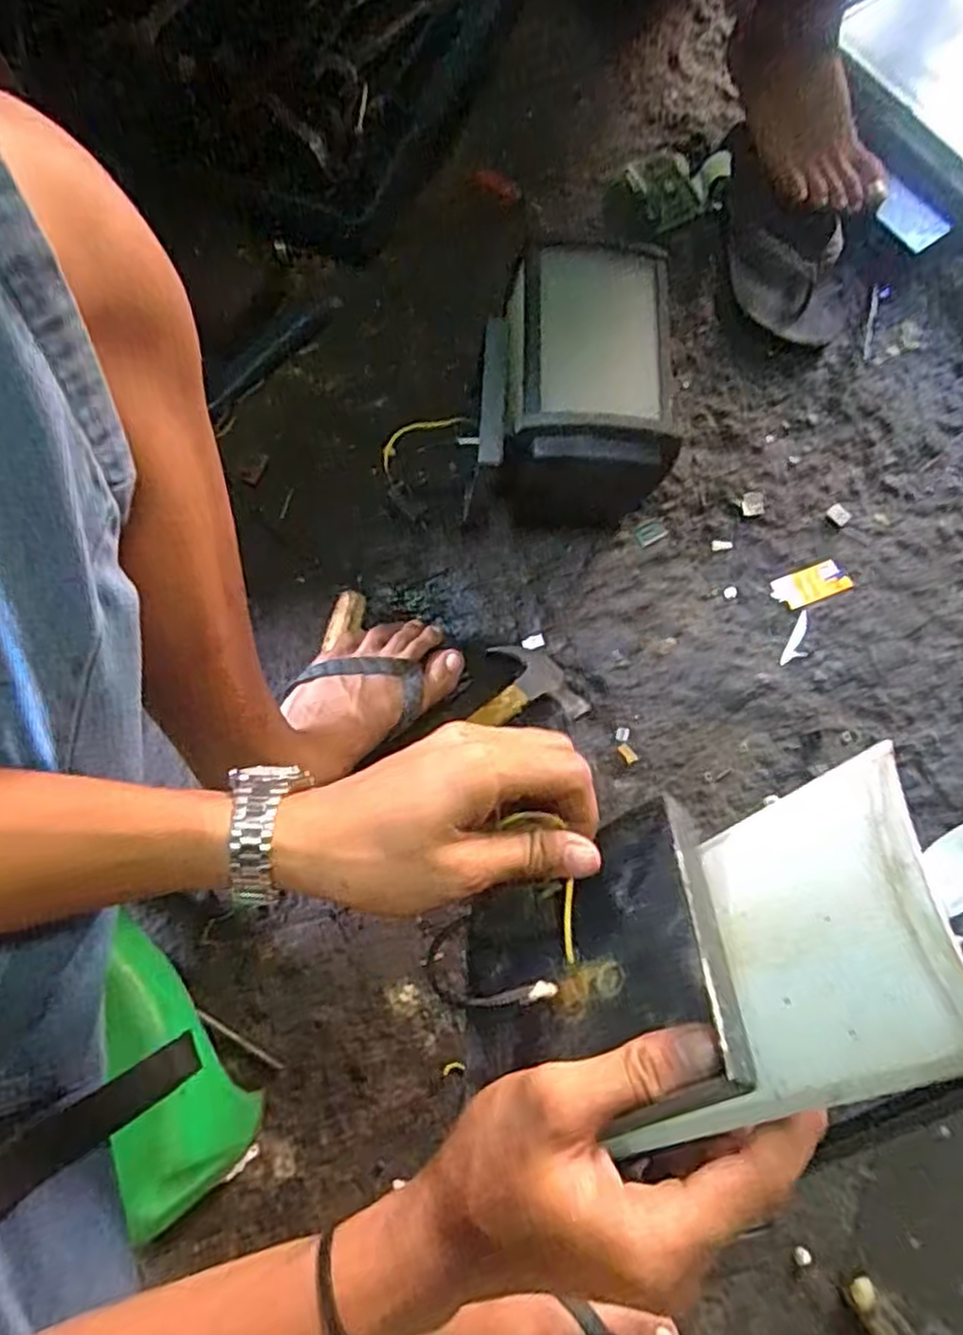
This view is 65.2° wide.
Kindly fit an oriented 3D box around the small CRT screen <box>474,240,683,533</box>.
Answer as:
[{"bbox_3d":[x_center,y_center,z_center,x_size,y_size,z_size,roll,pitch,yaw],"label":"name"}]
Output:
[{"bbox_3d":[0.083,-0.244,0.680,0.157,0.149,0.206,0,77,1],"label":"small CRT screen"}]

